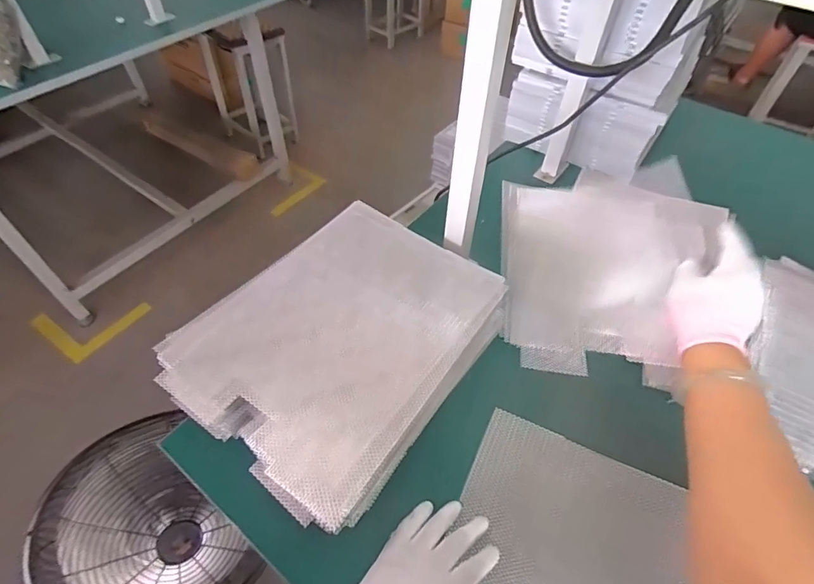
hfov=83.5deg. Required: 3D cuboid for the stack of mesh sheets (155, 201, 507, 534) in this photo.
[{"bbox_3d":[-0.080,0.059,0.564,0.271,0.092,0.346,30,56,21],"label":"stack of mesh sheets"}]

